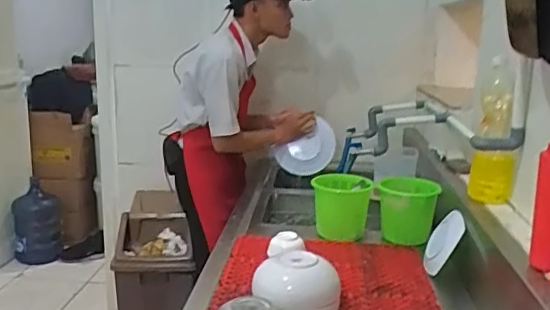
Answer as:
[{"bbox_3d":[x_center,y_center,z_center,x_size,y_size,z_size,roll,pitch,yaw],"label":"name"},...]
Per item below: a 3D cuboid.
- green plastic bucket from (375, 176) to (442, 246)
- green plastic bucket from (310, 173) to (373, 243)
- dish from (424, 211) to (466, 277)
[{"bbox_3d":[0.344,0.143,1.507,0.151,0.141,0.127,4,13,10],"label":"green plastic bucket"},{"bbox_3d":[0.172,0.132,1.523,0.141,0.145,0.143,2,13,0],"label":"green plastic bucket"},{"bbox_3d":[0.382,0.198,1.305,0.017,0.122,0.132,33,31,-9],"label":"dish"}]

